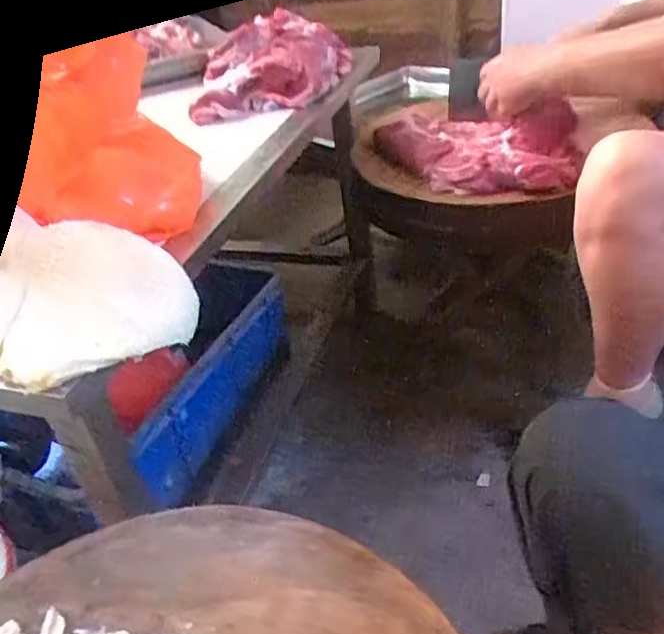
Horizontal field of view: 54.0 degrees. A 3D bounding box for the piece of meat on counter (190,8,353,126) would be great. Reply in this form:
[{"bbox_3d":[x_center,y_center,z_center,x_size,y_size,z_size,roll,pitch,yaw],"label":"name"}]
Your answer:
[{"bbox_3d":[-0.080,-0.338,0.870,0.198,0.107,0.129,-5,35,5],"label":"piece of meat on counter"}]

